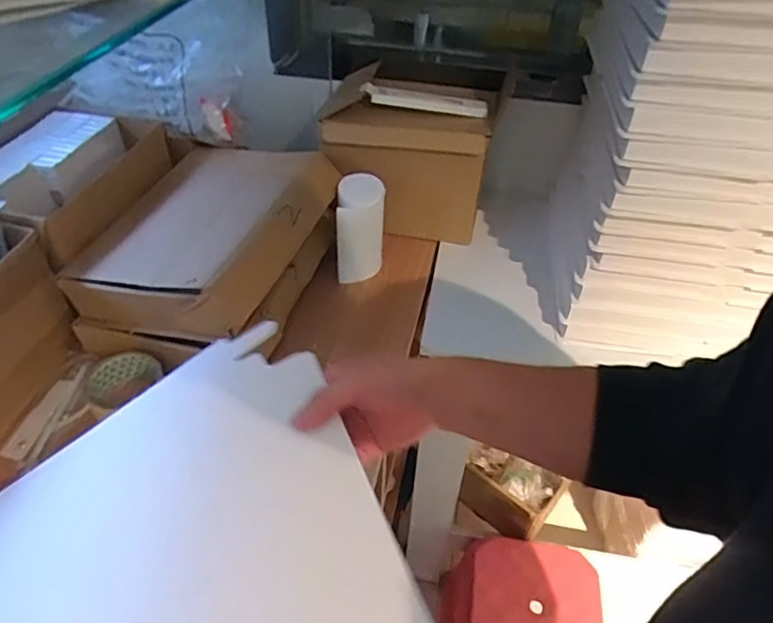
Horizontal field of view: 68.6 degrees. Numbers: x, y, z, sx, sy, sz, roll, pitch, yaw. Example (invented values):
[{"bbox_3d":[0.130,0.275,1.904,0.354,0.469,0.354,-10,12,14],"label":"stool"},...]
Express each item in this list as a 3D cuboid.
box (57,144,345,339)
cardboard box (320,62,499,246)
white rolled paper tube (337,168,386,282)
[{"bbox_3d":[-0.229,-0.113,0.731,0.245,0.083,0.320,14,45,12],"label":"box"},{"bbox_3d":[0.035,-0.261,0.939,0.243,0.205,0.217,7,44,5],"label":"cardboard box"},{"bbox_3d":[-0.043,-0.118,0.830,0.077,0.154,0.063,-13,41,-18],"label":"white rolled paper tube"}]

